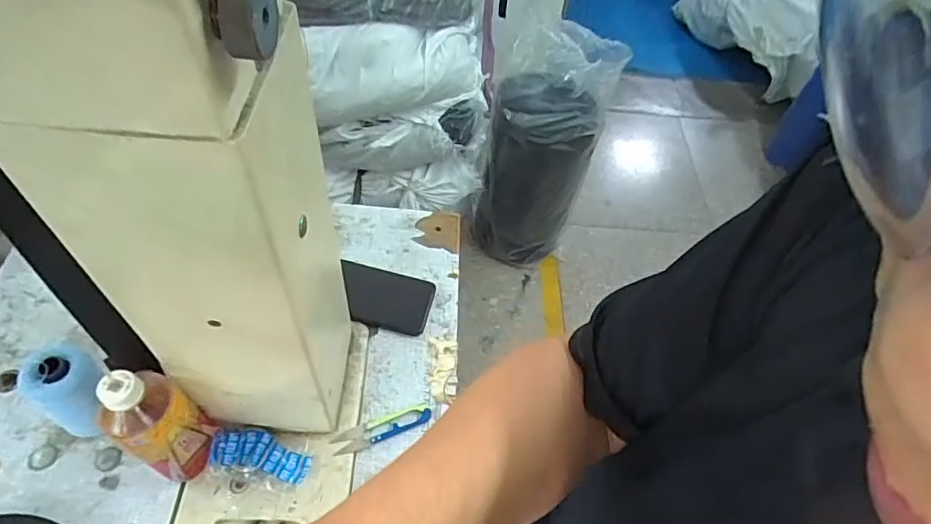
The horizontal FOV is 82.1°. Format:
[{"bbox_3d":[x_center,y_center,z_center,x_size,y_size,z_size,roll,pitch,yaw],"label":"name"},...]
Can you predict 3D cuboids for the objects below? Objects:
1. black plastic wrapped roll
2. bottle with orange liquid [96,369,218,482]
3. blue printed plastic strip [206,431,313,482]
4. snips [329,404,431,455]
[{"bbox_3d":[0.176,-0.267,1.442,0.273,0.773,0.223,9,54,1],"label":"black plastic wrapped roll"},{"bbox_3d":[-0.297,0.158,0.522,0.050,0.171,0.066,29,57,15],"label":"bottle with orange liquid"},{"bbox_3d":[-0.222,0.212,0.590,0.106,0.010,0.043,22,53,-11],"label":"blue printed plastic strip"},{"bbox_3d":[-0.098,0.197,0.636,0.118,0.007,0.027,-17,57,-17],"label":"snips"}]

